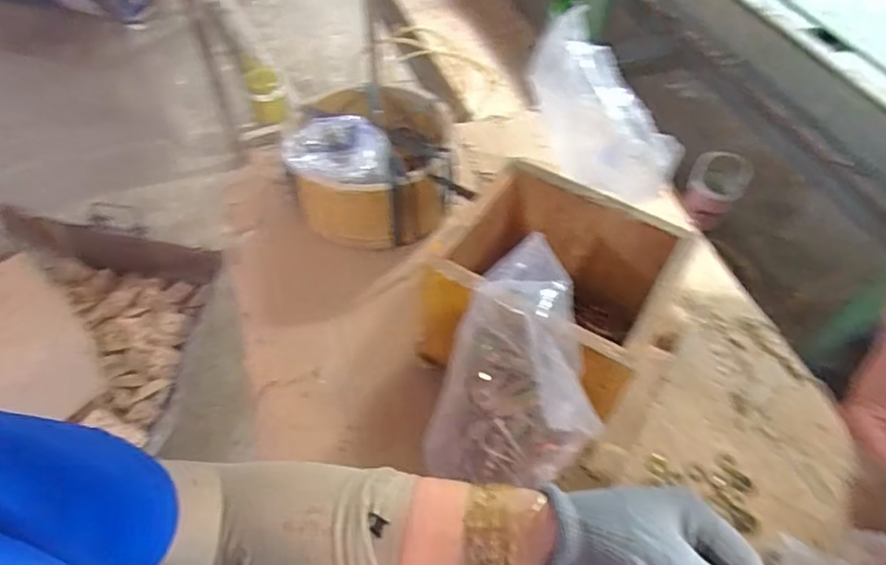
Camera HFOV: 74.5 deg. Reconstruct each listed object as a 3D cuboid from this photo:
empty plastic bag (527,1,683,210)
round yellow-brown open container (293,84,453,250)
[{"bbox_3d":[0.173,-0.178,0.666,0.181,0.191,0.092,30,56,19],"label":"empty plastic bag"},{"bbox_3d":[-0.086,-0.155,0.787,0.192,0.115,0.214,3,52,0],"label":"round yellow-brown open container"}]

